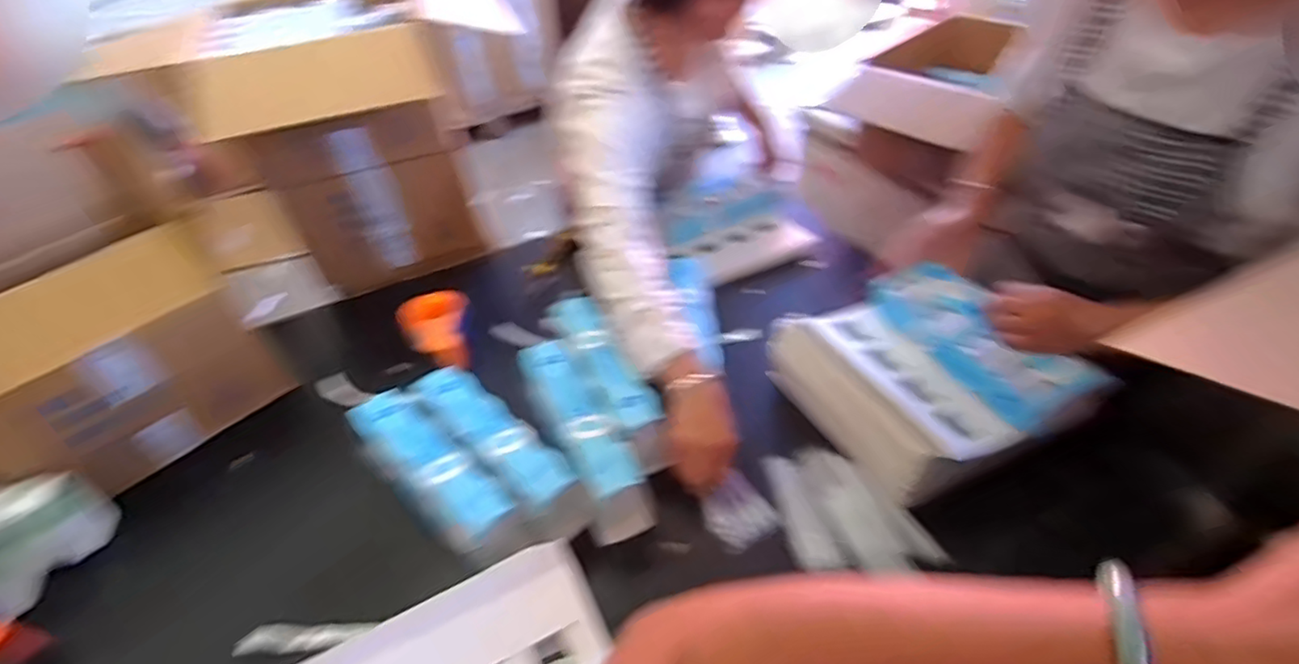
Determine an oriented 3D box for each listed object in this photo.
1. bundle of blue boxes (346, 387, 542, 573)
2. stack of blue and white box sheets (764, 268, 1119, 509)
[{"bbox_3d":[-0.259,0.170,0.762,0.284,0.071,0.078,31,53,34],"label":"bundle of blue boxes"},{"bbox_3d":[0.332,0.052,0.814,0.234,0.129,0.289,-18,43,-14],"label":"stack of blue and white box sheets"}]

